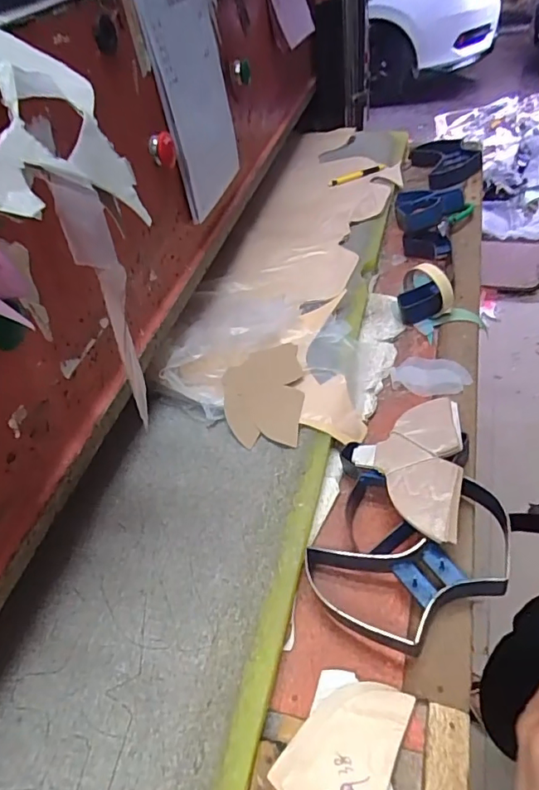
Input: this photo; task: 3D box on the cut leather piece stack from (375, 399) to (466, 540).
[{"bbox_3d":[0.158,0.068,0.533,0.082,0.018,0.176,8,49,12],"label":"cut leather piece stack"}]

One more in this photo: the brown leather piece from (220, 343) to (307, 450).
[{"bbox_3d":[-0.007,-0.009,0.659,0.096,0.027,0.168,1,48,5],"label":"brown leather piece"}]

